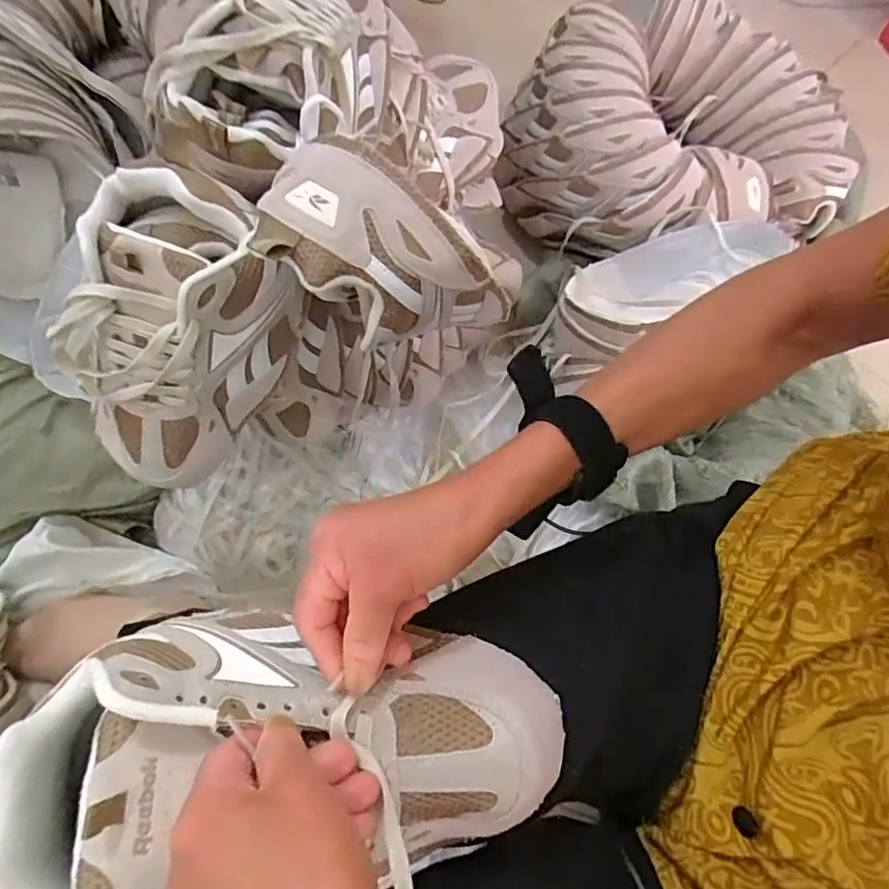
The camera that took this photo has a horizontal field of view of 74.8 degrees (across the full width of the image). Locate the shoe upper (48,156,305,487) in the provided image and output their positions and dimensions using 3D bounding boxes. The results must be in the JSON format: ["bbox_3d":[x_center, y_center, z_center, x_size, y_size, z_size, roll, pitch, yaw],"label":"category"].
[{"bbox_3d":[-0.193,-0.076,0.427,0.143,0.229,0.100,18,31,-22],"label":"shoe upper"}]

